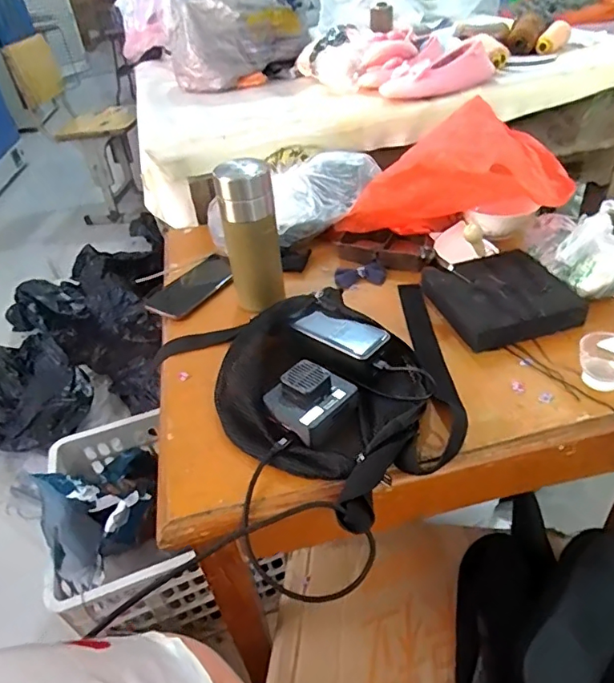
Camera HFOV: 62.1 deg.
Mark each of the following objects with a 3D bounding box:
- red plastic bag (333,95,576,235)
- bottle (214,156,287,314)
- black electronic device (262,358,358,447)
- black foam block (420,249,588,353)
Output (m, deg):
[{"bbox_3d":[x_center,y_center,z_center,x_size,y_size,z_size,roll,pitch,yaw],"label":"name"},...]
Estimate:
[{"bbox_3d":[0.203,-0.242,0.758,0.315,0.140,0.133,-10,34,29],"label":"red plastic bag"},{"bbox_3d":[-0.071,-0.138,0.671,0.070,0.188,0.056,-9,39,-2],"label":"bottle"},{"bbox_3d":[0.008,0.060,0.525,0.080,0.036,0.079,29,51,35],"label":"black electronic device"},{"bbox_3d":[0.242,-0.059,0.649,0.154,0.036,0.161,-12,40,-7],"label":"black foam block"}]

